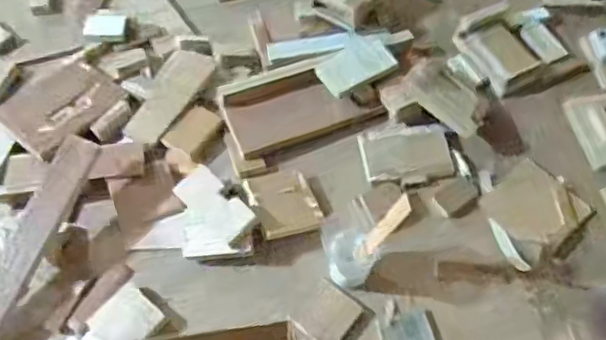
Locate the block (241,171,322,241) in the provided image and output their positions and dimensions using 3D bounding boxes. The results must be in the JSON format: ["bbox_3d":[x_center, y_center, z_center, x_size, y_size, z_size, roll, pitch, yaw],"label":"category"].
[{"bbox_3d":[-0.022,0.040,0.733,0.087,0.012,0.087,-10,58,-31],"label":"block"}]

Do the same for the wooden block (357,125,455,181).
[{"bbox_3d":[0.141,-0.025,0.818,0.121,0.016,0.079,-4,61,-4],"label":"wooden block"}]

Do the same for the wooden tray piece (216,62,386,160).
[{"bbox_3d":[-0.006,-0.092,0.808,0.198,0.018,0.102,-19,84,-4],"label":"wooden tray piece"}]

